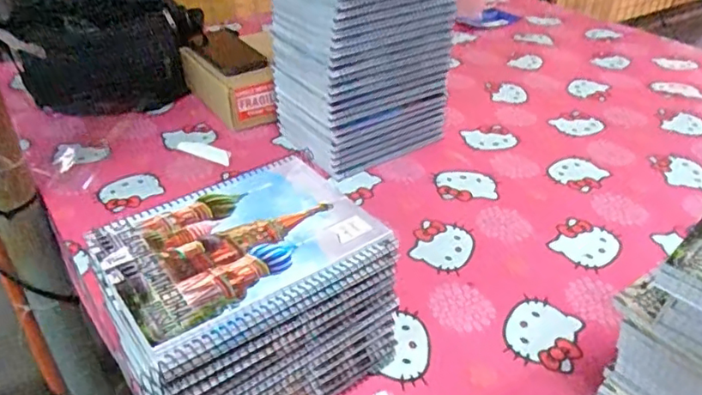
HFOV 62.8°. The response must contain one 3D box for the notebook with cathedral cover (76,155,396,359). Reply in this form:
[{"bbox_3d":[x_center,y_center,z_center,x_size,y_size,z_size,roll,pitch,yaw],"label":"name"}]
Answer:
[{"bbox_3d":[-0.089,0.029,0.456,0.195,0.012,0.145,-22,41,-31],"label":"notebook with cathedral cover"}]

